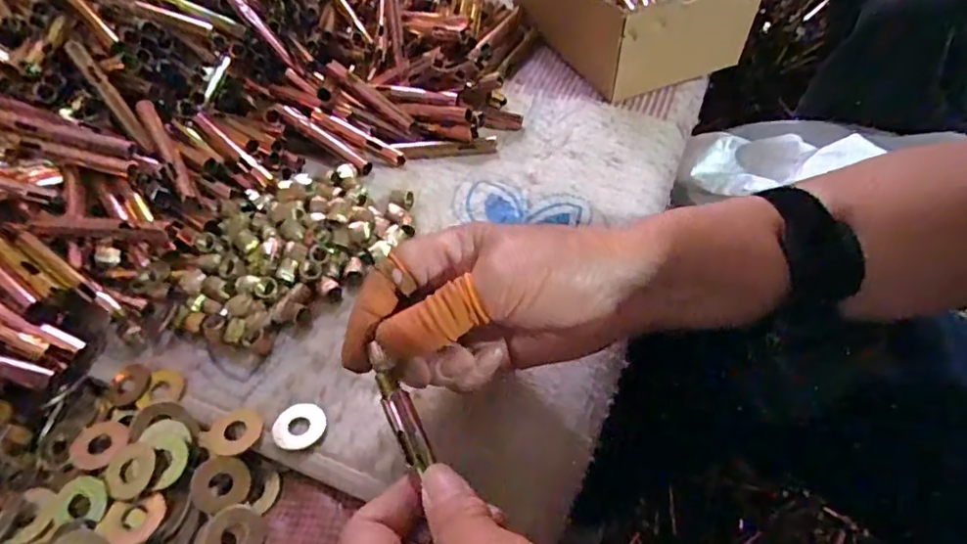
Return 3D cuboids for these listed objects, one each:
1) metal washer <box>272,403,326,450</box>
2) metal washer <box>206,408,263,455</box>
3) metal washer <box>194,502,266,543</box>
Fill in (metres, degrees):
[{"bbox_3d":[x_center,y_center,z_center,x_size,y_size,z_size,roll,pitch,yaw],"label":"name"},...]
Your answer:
[{"bbox_3d":[-0.088,0.074,0.270,0.023,0.004,0.024,15,48,6],"label":"metal washer"},{"bbox_3d":[-0.119,0.076,0.270,0.025,0.004,0.023,-2,50,-7],"label":"metal washer"},{"bbox_3d":[-0.111,0.116,0.245,0.028,0.004,0.028,9,52,12],"label":"metal washer"}]

